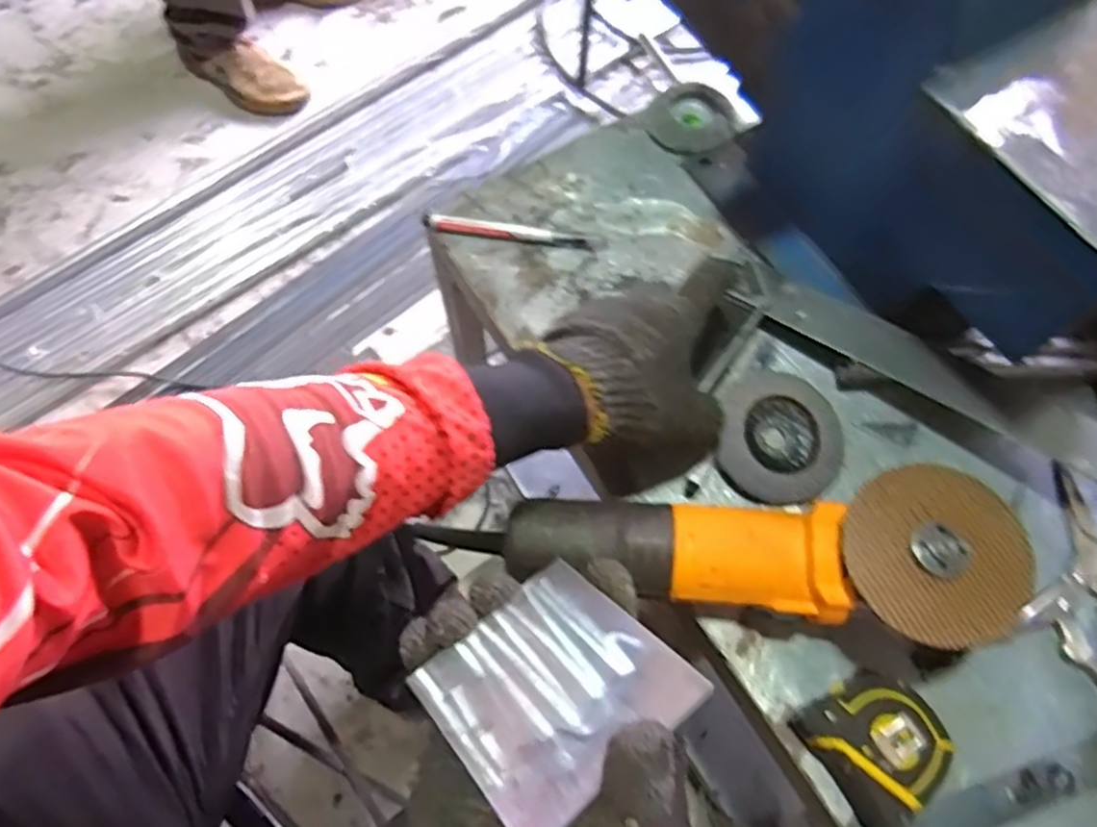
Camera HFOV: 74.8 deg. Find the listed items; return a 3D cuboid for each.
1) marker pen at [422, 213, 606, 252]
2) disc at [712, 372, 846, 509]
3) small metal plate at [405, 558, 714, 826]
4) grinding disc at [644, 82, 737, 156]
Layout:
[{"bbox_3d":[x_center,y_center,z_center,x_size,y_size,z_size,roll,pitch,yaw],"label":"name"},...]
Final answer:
[{"bbox_3d":[-0.027,-0.145,0.575,0.143,0.013,0.014,7,69,2],"label":"marker pen"},{"bbox_3d":[0.164,0.019,0.504,0.086,0.011,0.095,14,70,4],"label":"disc"},{"bbox_3d":[0.001,0.126,0.332,0.098,0.006,0.105,-35,37,-21],"label":"small metal plate"},{"bbox_3d":[0.121,-0.253,0.618,0.071,0.016,0.072,0,69,-1],"label":"grinding disc"}]

